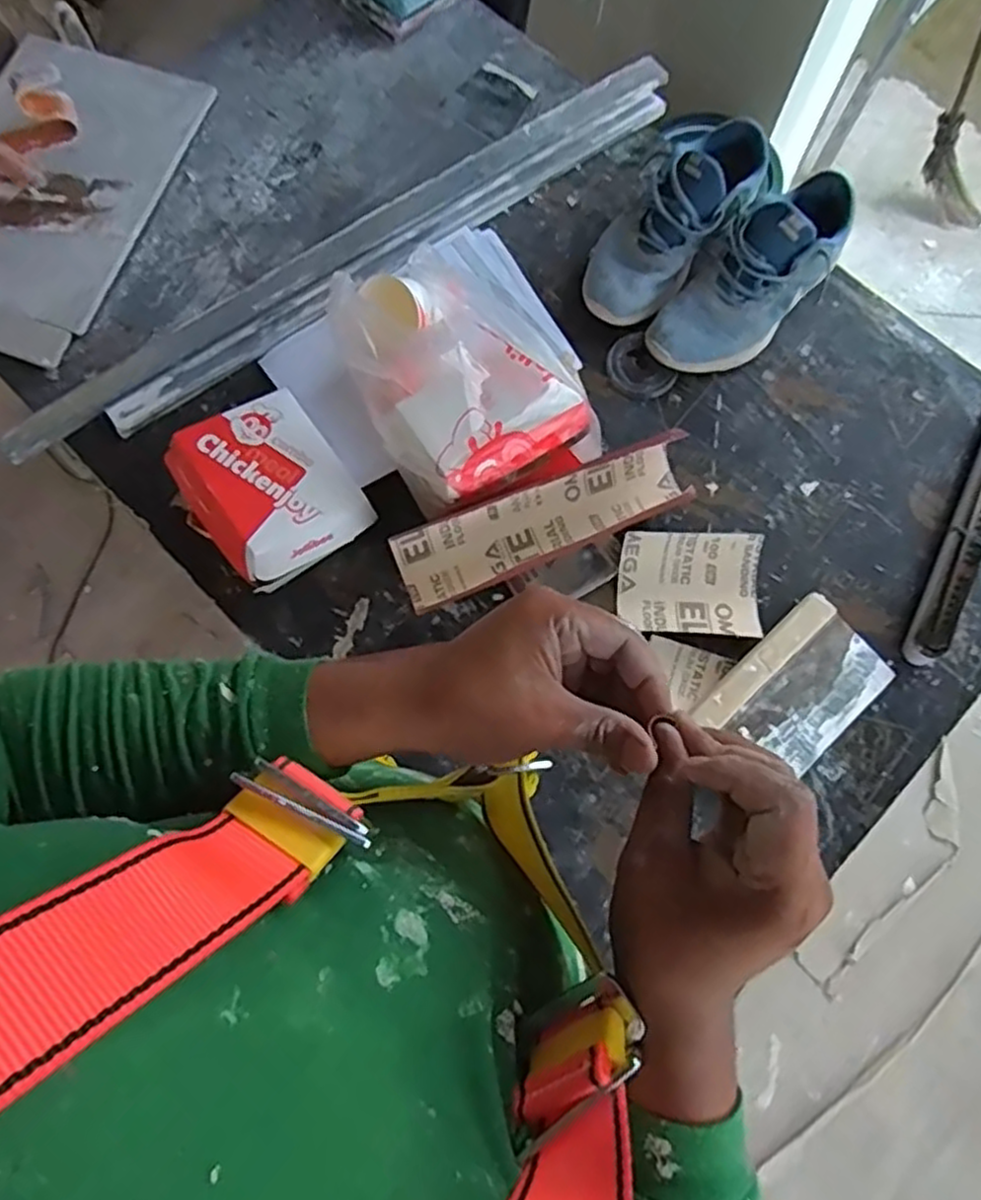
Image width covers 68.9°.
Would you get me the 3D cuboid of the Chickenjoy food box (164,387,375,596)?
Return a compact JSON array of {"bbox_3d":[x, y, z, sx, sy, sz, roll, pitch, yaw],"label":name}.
[{"bbox_3d":[-0.223,-0.110,0.723,0.149,0.086,0.176,-36,78,-9],"label":"Chickenjoy food box"}]

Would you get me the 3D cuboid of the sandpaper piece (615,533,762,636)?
[{"bbox_3d":[0.205,-0.015,0.739,0.145,0.040,0.102,2,76,1],"label":"sandpaper piece"}]

